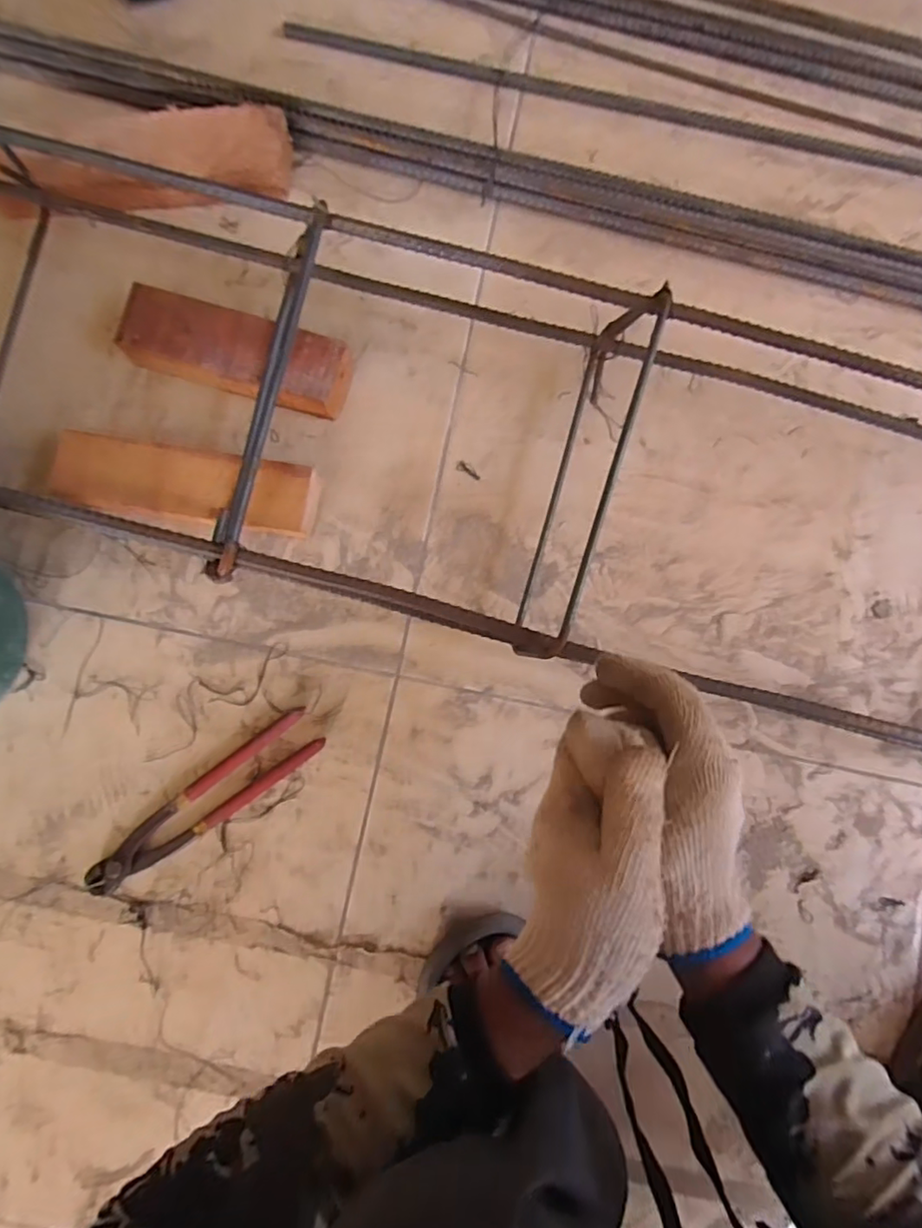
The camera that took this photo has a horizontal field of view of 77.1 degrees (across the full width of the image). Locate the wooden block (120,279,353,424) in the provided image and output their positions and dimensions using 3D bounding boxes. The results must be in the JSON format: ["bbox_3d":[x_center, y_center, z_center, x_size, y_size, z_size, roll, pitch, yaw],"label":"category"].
[{"bbox_3d":[-0.203,-0.233,0.524,0.195,0.043,0.062,17,86,0],"label":"wooden block"}]

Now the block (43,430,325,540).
[{"bbox_3d":[-0.241,-0.112,0.511,0.224,0.045,0.064,8,86,-1],"label":"block"}]

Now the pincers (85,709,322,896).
[{"bbox_3d":[-0.221,0.167,0.504,0.220,0.017,0.045,-38,88,-4],"label":"pincers"}]

